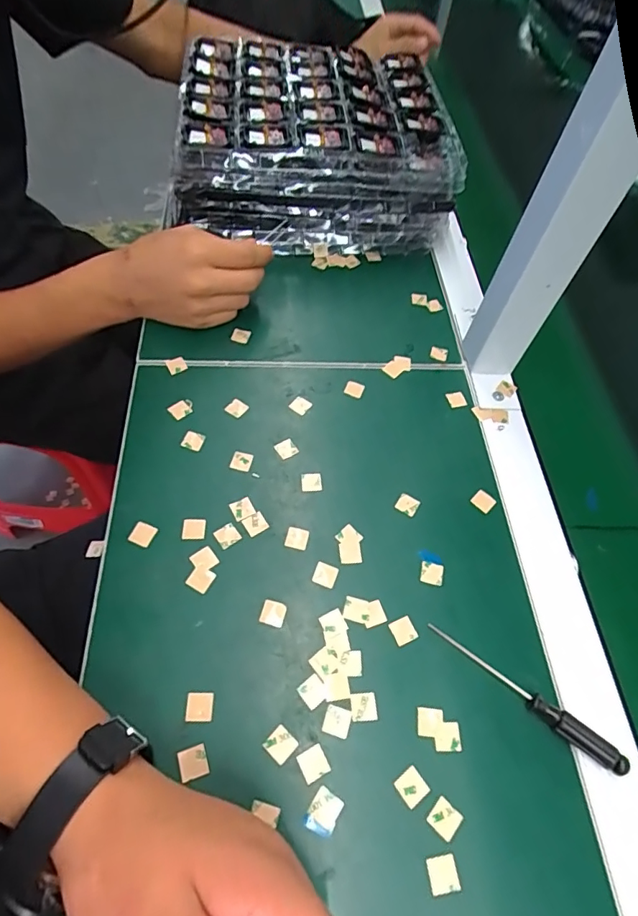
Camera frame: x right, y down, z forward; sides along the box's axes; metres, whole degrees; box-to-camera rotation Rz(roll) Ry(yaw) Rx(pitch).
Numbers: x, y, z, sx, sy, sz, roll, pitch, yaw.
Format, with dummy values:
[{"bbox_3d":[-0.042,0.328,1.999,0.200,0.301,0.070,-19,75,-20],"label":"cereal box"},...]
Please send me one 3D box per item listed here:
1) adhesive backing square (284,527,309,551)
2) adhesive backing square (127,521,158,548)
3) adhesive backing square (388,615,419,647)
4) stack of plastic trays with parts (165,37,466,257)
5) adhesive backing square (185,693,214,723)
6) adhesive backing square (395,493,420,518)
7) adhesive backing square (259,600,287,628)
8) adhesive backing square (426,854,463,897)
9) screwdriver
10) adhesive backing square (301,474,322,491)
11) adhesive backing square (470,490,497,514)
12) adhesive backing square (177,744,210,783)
[{"bbox_3d":[-0.016,0.059,0.358,0.016,0.004,0.016,15,61,-4],"label":"adhesive backing square"},{"bbox_3d":[-0.125,0.054,0.348,0.016,0.004,0.016,20,59,8],"label":"adhesive backing square"},{"bbox_3d":[0.057,0.116,0.329,0.015,0.004,0.015,-23,68,-11],"label":"adhesive backing square"},{"bbox_3d":[-0.007,-0.336,0.544,0.282,0.101,0.228,-1,58,-5],"label":"stack of plastic trays with parts"},{"bbox_3d":[-0.072,0.150,0.294,0.015,0.004,0.016,1,58,-4],"label":"adhesive backing square"},{"bbox_3d":[0.069,0.036,0.380,0.016,0.004,0.016,31,63,7],"label":"adhesive backing square"},{"bbox_3d":[-0.030,0.104,0.329,0.016,0.004,0.016,17,58,3],"label":"adhesive backing square"},{"bbox_3d":[0.067,0.224,0.263,0.016,0.004,0.016,-7,56,-7],"label":"adhesive backing square"},{"bbox_3d":[0.129,0.147,0.308,0.130,0.013,0.014,37,63,17],"label":"screwdriver"},{"bbox_3d":[-0.006,0.019,0.384,0.016,0.004,0.015,-4,71,-11],"label":"adhesive backing square"},{"bbox_3d":[0.130,0.034,0.386,0.016,0.004,0.016,-39,69,-24],"label":"adhesive backing square"},{"bbox_3d":[-0.072,0.175,0.281,0.015,0.004,0.015,-11,62,-19],"label":"adhesive backing square"}]

